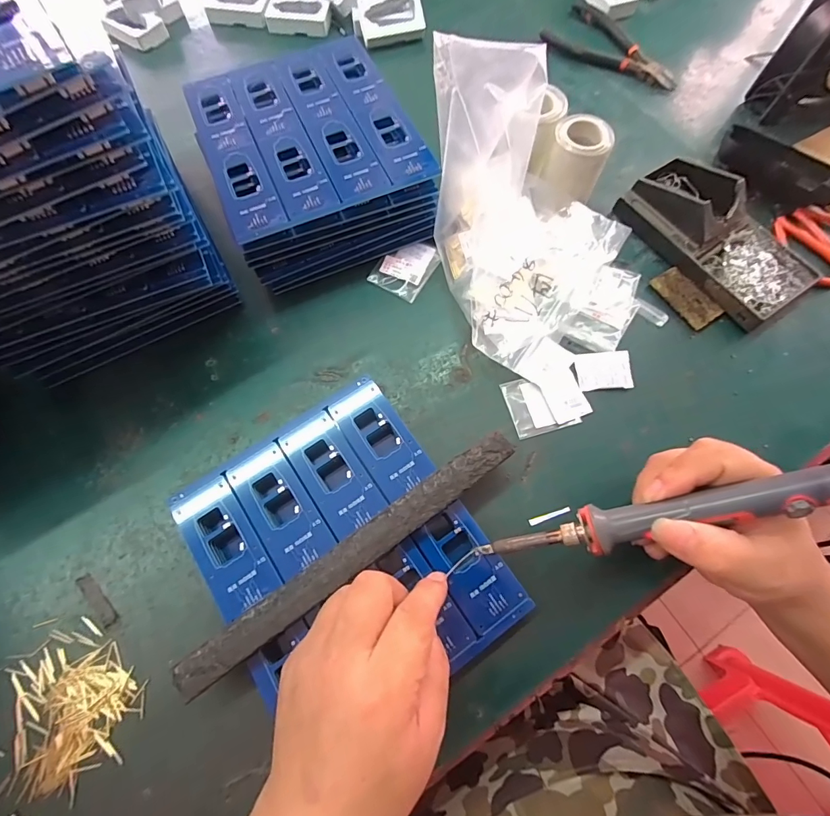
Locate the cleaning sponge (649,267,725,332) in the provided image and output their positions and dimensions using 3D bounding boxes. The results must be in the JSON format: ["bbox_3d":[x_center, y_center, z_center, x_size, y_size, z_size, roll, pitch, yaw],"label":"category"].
[{"bbox_3d":[0.230,-0.094,0.349,0.032,0.008,0.056,-30,73,-10],"label":"cleaning sponge"}]

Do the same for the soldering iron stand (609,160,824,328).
[{"bbox_3d":[0.260,-0.150,0.351,0.081,0.041,0.157,-33,74,-11],"label":"soldering iron stand"}]

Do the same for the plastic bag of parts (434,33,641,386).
[{"bbox_3d":[0.105,-0.139,0.302,0.151,0.126,0.190,-16,71,-5],"label":"plastic bag of parts"}]

